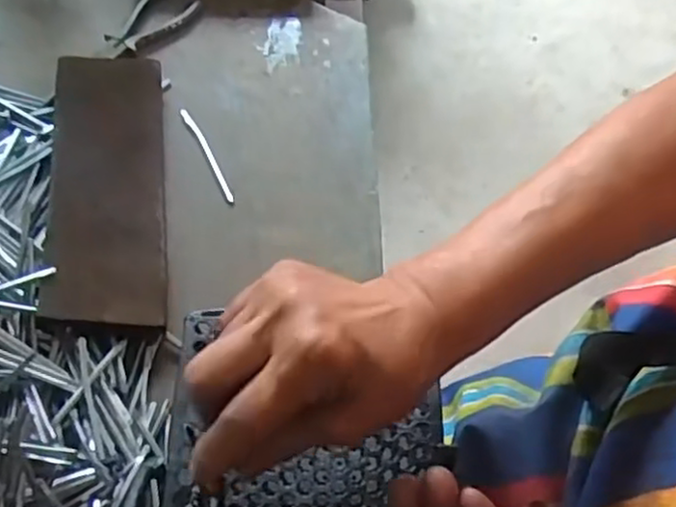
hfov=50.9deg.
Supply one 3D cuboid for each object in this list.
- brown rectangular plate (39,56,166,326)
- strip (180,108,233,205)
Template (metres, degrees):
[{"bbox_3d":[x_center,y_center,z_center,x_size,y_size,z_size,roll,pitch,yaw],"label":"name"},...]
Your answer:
[{"bbox_3d":[-0.178,-0.059,0.551,0.083,0.011,0.254,3,55,-21],"label":"brown rectangular plate"},{"bbox_3d":[-0.106,-0.082,0.585,0.010,0.006,0.106,-24,60,-16],"label":"strip"}]

